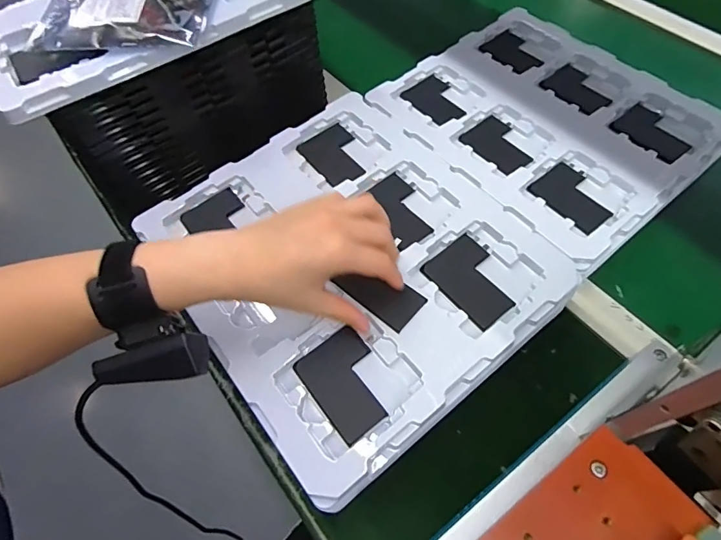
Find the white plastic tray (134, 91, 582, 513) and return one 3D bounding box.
[{"bbox_3d":[-0.014,-0.022,0.399,0.279,0.022,0.319,-36,64,-15],"label":"white plastic tray"}]

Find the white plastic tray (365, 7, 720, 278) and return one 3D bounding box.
[{"bbox_3d":[0.215,-0.178,0.511,0.281,0.022,0.315,-38,65,-16],"label":"white plastic tray"}]

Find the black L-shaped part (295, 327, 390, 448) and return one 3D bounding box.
[{"bbox_3d":[-0.009,0.088,0.348,0.057,0.005,0.077,-35,64,-15],"label":"black L-shaped part"}]

